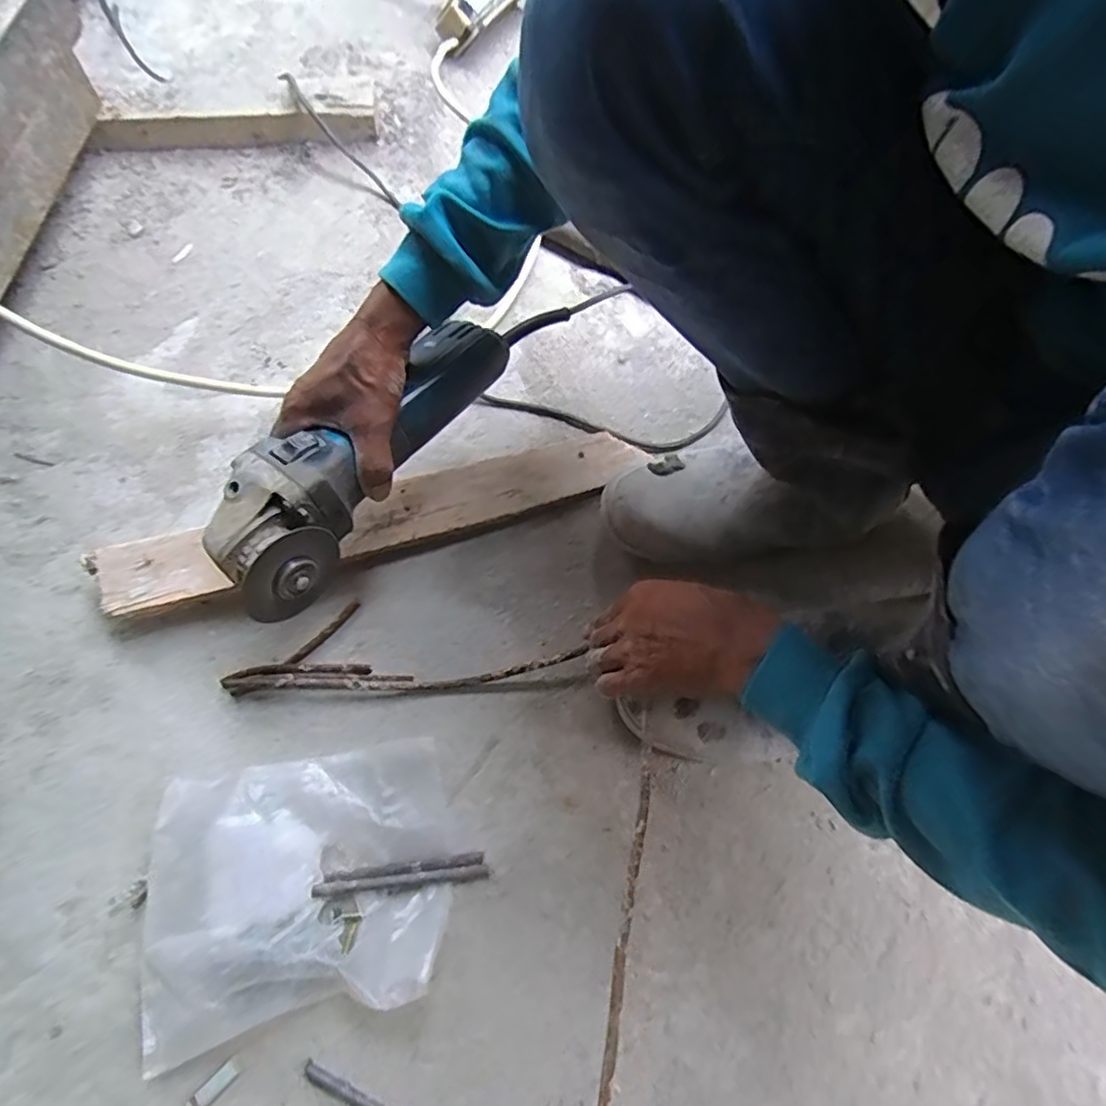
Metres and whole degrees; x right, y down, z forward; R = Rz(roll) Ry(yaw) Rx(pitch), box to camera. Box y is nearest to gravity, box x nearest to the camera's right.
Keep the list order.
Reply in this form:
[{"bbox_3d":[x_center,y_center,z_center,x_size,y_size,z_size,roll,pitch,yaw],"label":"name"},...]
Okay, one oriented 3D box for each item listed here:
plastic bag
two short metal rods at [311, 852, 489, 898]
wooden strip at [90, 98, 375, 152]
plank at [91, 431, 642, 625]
[{"bbox_3d":[-0.171,0.225,0.425,0.198,0.035,0.159,-10,68,-7],"label":"plastic bag"},{"bbox_3d":[-0.108,0.232,0.442,0.118,0.013,0.017,-5,68,-5],"label":"two short metal rods"},{"bbox_3d":[-0.359,-0.478,0.709,0.300,0.042,0.023,-10,68,-7],"label":"wooden strip"},{"bbox_3d":[-0.141,-0.037,0.540,0.457,0.019,0.077,-14,71,-14],"label":"plank"}]

